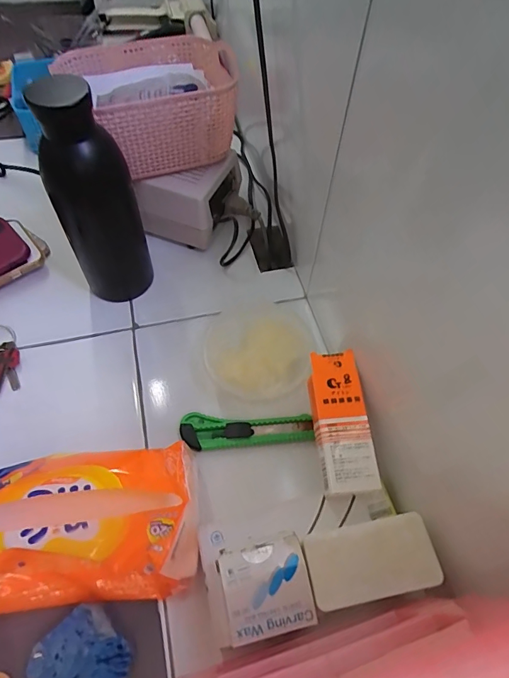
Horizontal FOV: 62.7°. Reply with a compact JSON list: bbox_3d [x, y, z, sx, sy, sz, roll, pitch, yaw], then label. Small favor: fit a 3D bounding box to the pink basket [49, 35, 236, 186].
[{"bbox_3d":[-0.093,-0.248,0.432,0.146,0.096,0.129,-23,61,-16],"label":"pink basket"}]

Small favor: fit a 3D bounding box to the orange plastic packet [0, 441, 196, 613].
[{"bbox_3d":[-0.133,0.133,0.300,0.175,0.076,0.099,-3,57,-4],"label":"orange plastic packet"}]

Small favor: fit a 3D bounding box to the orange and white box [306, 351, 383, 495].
[{"bbox_3d":[0.068,0.068,0.346,0.046,0.031,0.114,-3,57,-4],"label":"orange and white box"}]

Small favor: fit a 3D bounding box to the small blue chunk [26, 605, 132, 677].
[{"bbox_3d":[-0.115,0.216,0.278,0.053,0.014,0.055,40,64,21],"label":"small blue chunk"}]

